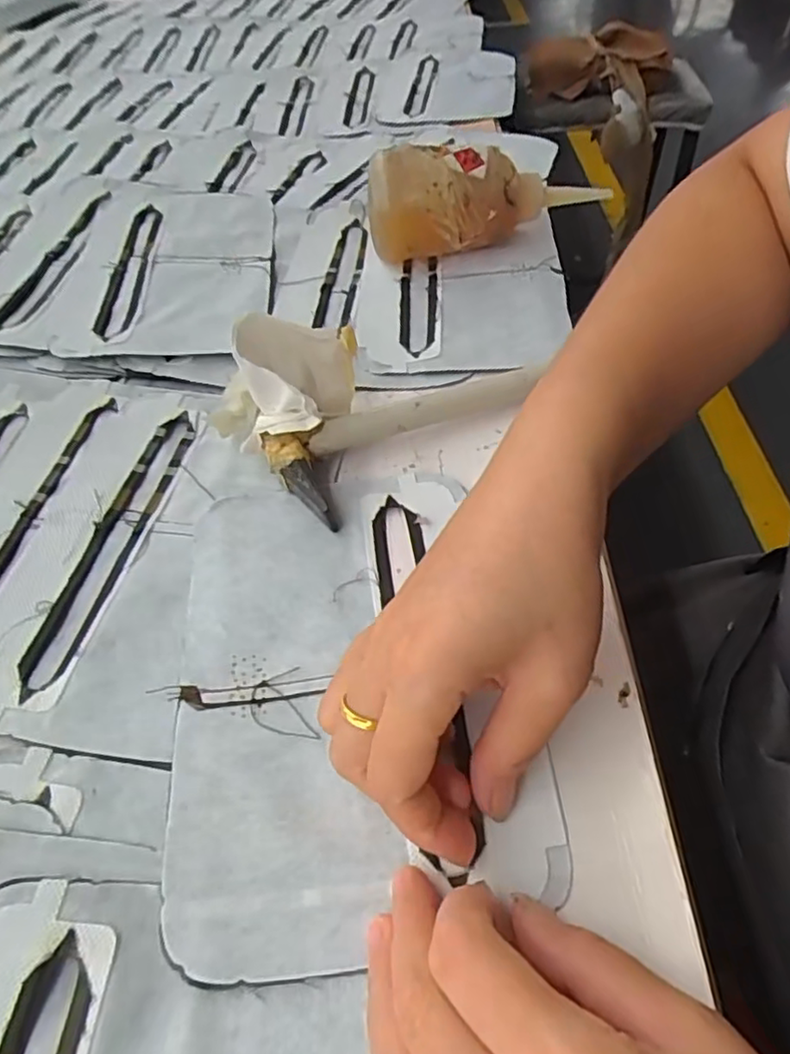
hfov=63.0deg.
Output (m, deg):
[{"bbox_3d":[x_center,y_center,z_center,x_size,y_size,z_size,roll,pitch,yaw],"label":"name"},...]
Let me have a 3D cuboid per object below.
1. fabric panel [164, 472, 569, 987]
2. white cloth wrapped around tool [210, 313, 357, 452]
[{"bbox_3d":[-0.020,0.054,0.255,0.127,0.006,0.193,-8,51,-4],"label":"fabric panel"},{"bbox_3d":[-0.055,-0.072,0.319,0.056,0.062,0.064,15,53,15],"label":"white cloth wrapped around tool"}]

